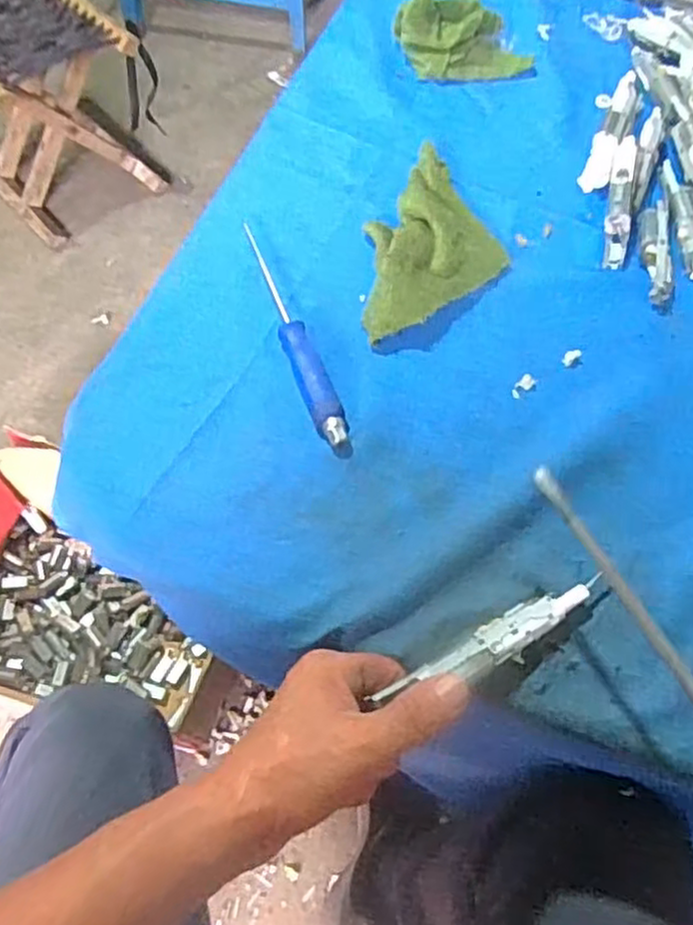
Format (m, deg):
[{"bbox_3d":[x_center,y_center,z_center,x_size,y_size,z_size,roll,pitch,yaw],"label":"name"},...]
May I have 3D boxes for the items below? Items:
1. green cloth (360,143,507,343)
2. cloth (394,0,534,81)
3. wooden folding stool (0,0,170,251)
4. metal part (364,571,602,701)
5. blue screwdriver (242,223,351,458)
[{"bbox_3d":[0.064,-0.156,0.494,0.093,0.032,0.174,15,63,5],"label":"green cloth"},{"bbox_3d":[0.104,-0.369,0.607,0.111,0.039,0.064,-13,64,-9],"label":"cloth"},{"bbox_3d":[-0.566,-0.671,1.317,0.286,0.308,0.320,-40,71,-21],"label":"wooden folding stool"},{"bbox_3d":[0.076,0.093,0.359,0.133,0.019,0.021,-22,66,-19],"label":"metal part"},{"bbox_3d":[-0.035,-0.083,0.456,0.019,0.013,0.187,-18,65,-12],"label":"blue screwdriver"}]

